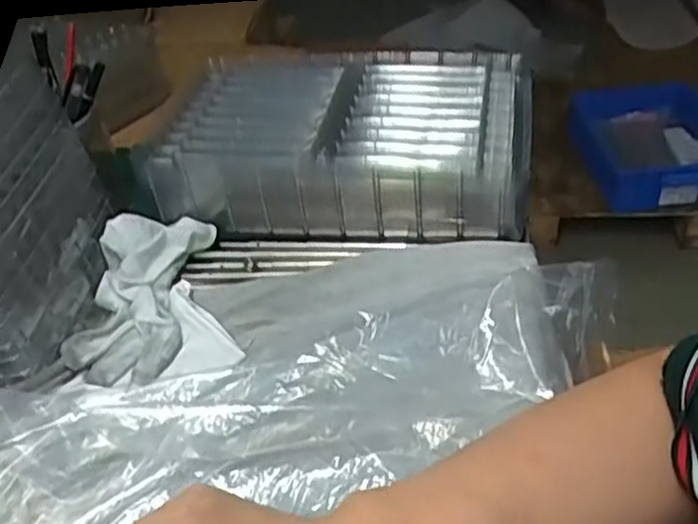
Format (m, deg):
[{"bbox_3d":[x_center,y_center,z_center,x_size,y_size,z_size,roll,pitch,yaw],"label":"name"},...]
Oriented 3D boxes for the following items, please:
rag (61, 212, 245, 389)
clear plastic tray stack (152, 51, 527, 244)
[{"bbox_3d":[-0.138,0.017,0.476,0.101,0.033,0.140,-15,39,-10],"label":"rag"},{"bbox_3d":[0.002,-0.107,0.593,0.283,0.066,0.205,1,39,10],"label":"clear plastic tray stack"}]

